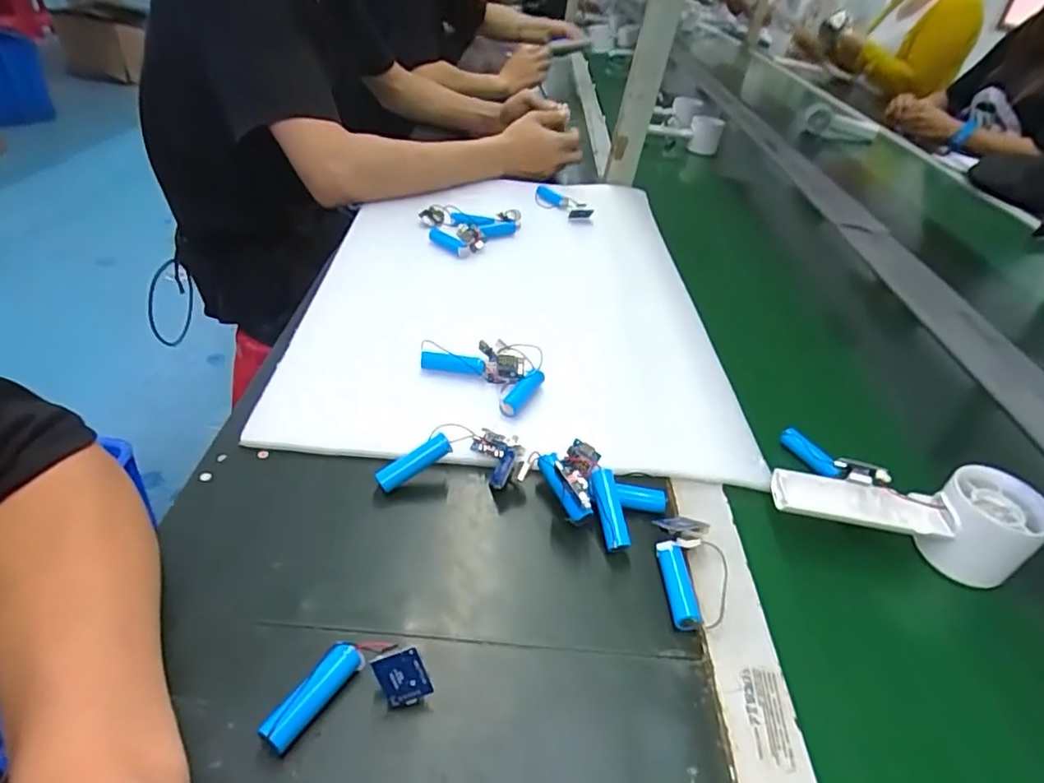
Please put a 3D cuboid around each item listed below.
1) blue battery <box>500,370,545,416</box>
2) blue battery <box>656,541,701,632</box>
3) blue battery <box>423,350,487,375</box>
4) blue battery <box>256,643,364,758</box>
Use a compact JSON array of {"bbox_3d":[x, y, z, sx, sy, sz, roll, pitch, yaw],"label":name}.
[{"bbox_3d":[0.001,-0.001,0.456,0.013,0.017,0.051,25,41,22],"label":"blue battery"},{"bbox_3d":[0.087,0.109,0.346,0.015,0.015,0.049,2,37,-7],"label":"blue battery"},{"bbox_3d":[-0.053,-0.022,0.473,0.049,0.015,0.012,7,37,0],"label":"blue battery"},{"bbox_3d":[-0.093,0.137,0.275,0.013,0.018,0.050,25,40,21],"label":"blue battery"}]

